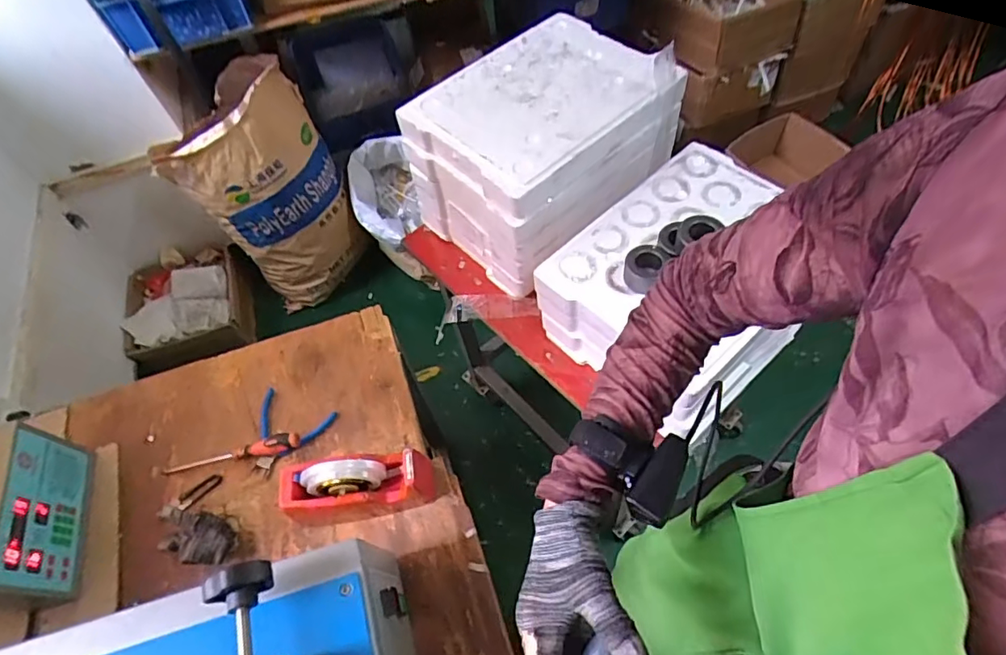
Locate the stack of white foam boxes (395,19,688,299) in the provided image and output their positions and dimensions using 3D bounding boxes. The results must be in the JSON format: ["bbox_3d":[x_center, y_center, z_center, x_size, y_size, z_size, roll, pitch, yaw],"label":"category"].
[{"bbox_3d":[0.069,-0.306,0.950,0.379,0.237,0.307,-41,64,-19],"label":"stack of white foam boxes"}]

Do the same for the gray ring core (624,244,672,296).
[{"bbox_3d":[0.197,-0.082,0.758,0.055,0.037,0.057,22,63,17],"label":"gray ring core"}]

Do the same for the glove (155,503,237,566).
[{"bbox_3d":[-0.444,0.301,0.784,0.115,0.058,0.066,17,61,14],"label":"glove"}]

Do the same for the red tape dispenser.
[{"bbox_3d":[-0.208,0.225,0.781,0.198,0.119,0.077,-9,58,-1],"label":"red tape dispenser"}]

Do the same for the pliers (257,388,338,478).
[{"bbox_3d":[-0.361,0.173,0.881,0.128,0.028,0.128,17,61,14],"label":"pliers"}]

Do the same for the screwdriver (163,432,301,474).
[{"bbox_3d":[-0.430,0.198,0.858,0.222,0.034,0.028,-8,58,-1],"label":"screwdriver"}]

